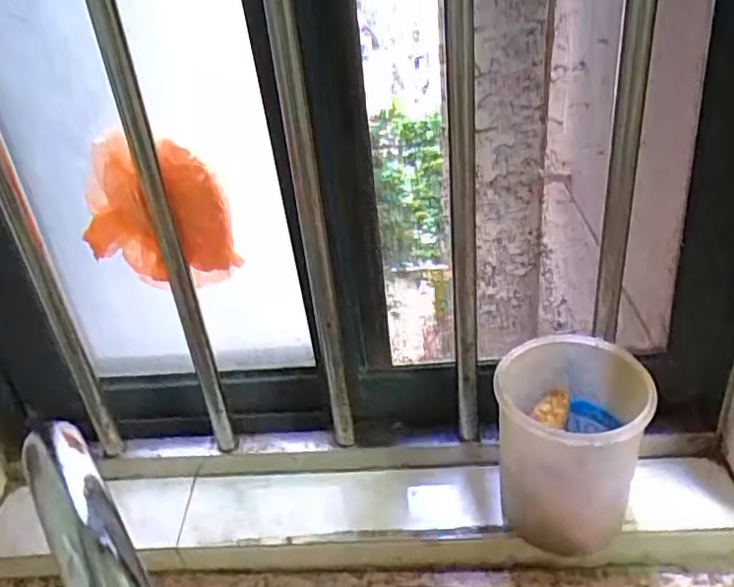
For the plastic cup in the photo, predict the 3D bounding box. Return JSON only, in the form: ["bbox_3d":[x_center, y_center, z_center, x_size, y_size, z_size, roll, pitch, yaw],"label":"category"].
[{"bbox_3d":[0.142,0.110,0.456,0.093,0.133,0.112,2,33,13],"label":"plastic cup"}]

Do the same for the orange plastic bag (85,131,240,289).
[{"bbox_3d":[-0.147,-0.056,0.459,0.096,0.110,0.042,-16,33,-16],"label":"orange plastic bag"}]

